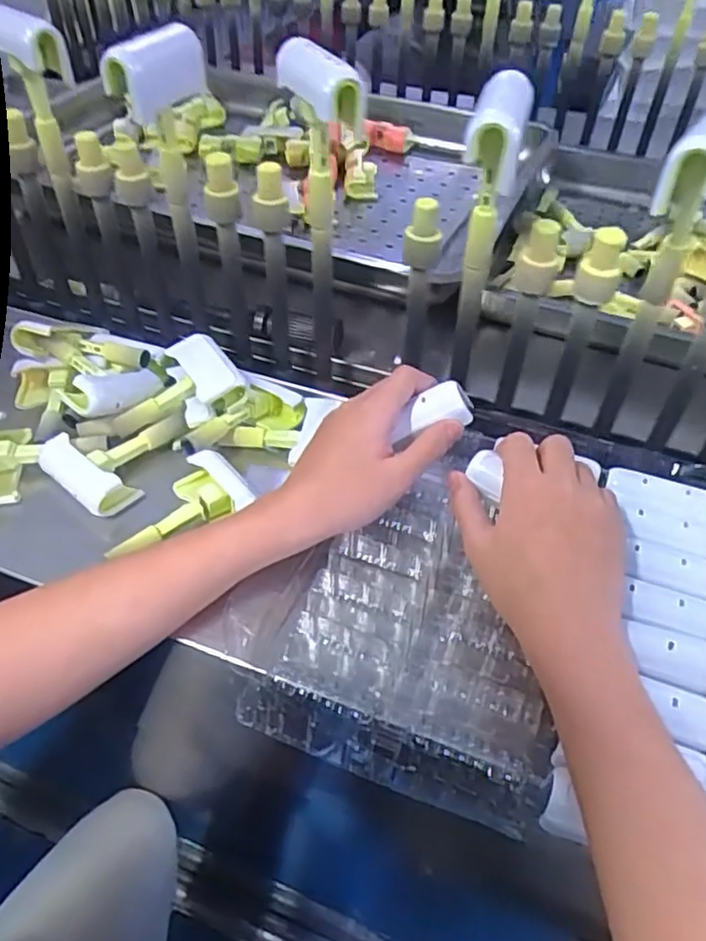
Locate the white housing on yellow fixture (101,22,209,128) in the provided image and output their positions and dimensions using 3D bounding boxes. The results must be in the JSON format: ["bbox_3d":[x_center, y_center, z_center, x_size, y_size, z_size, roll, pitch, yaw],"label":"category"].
[{"bbox_3d":[-0.123,-0.247,0.411,0.026,0.045,0.068,20,49,16],"label":"white housing on yellow fixture"}]

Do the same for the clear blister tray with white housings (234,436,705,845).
[{"bbox_3d":[0.140,0.083,0.411,0.324,0.040,0.273,16,48,13],"label":"clear blister tray with white housings"}]

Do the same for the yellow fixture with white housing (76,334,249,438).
[{"bbox_3d":[-0.148,-0.051,0.513,0.120,0.041,0.065,-28,53,-8],"label":"yellow fixture with white housing"}]

